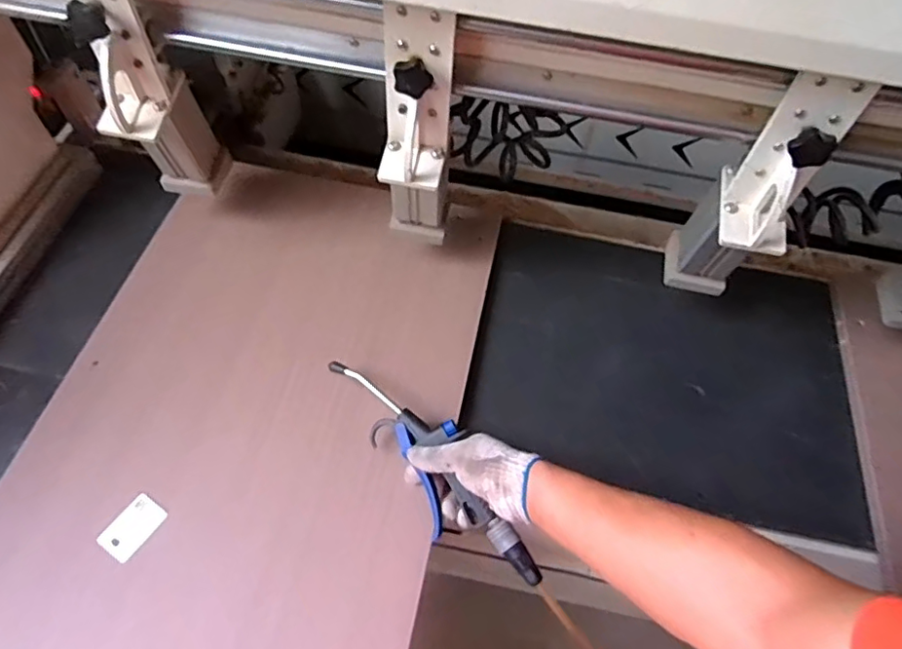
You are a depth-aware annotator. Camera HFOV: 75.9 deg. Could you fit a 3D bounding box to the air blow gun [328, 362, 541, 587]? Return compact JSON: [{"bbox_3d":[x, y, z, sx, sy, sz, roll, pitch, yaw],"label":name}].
[{"bbox_3d":[-0.012,0.162,0.645,0.086,0.044,0.298,-38,72,-21],"label":"air blow gun"}]

